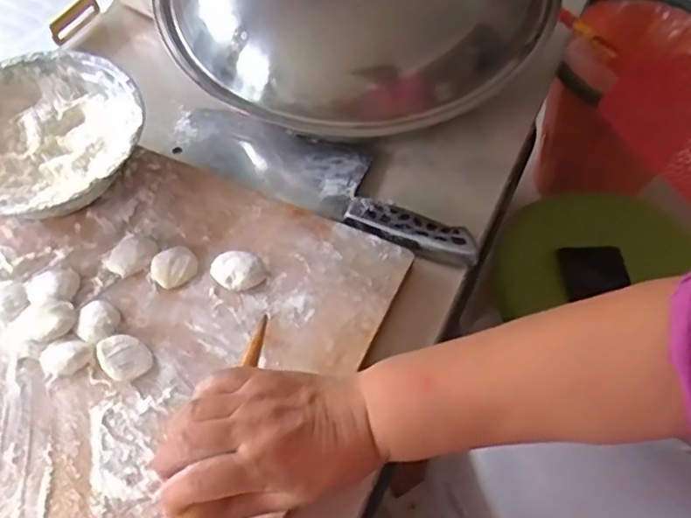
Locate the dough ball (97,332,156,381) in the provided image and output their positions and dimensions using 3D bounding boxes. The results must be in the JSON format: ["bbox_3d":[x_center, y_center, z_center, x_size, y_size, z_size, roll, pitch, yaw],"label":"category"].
[{"bbox_3d":[-0.153,0.067,0.454,0.030,0.010,0.037,-38,65,-22],"label":"dough ball"}]

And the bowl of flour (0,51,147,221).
[{"bbox_3d":[-0.239,-0.088,0.527,0.157,0.056,0.155,0,58,0],"label":"bowl of flour"}]

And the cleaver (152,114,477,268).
[{"bbox_3d":[-0.020,-0.070,0.560,0.285,0.029,0.077,25,61,15],"label":"cleaver"}]

